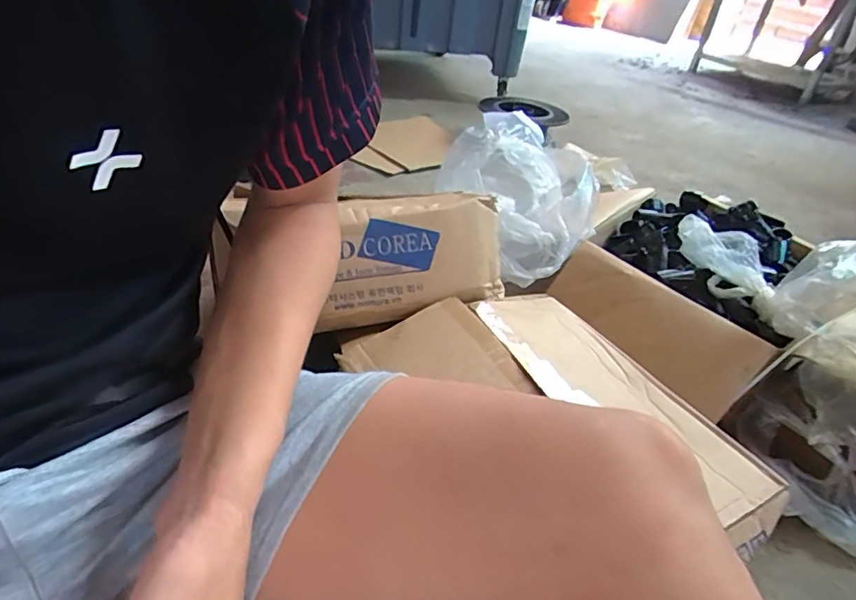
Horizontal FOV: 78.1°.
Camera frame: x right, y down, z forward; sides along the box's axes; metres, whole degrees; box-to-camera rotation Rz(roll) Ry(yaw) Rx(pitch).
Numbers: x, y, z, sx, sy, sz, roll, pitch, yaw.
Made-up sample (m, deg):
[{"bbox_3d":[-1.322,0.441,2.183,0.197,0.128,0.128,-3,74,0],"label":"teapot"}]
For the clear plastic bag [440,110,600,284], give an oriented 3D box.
[{"bbox_3d":[0.147,-0.172,0.824,0.181,0.130,0.343,-6,38,-18],"label":"clear plastic bag"}]

